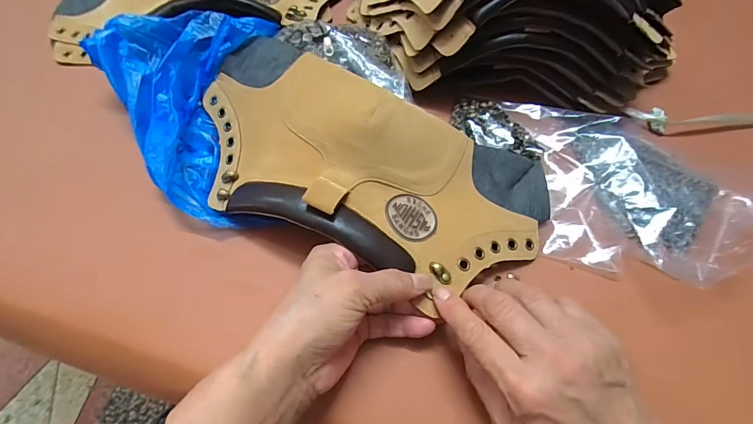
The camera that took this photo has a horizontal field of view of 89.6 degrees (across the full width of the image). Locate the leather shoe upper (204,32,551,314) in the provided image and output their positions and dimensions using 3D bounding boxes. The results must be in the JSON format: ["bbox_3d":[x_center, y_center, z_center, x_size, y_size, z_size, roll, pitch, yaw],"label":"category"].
[{"bbox_3d":[-0.015,-0.039,0.293,0.295,0.054,0.139,22,67,9],"label":"leather shoe upper"}]

